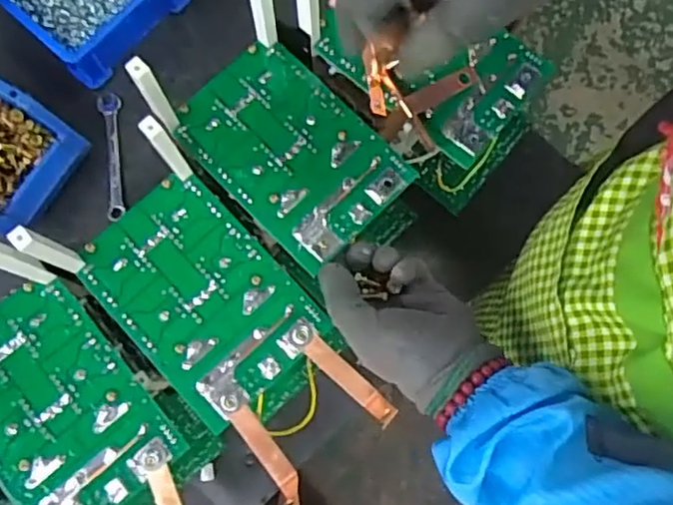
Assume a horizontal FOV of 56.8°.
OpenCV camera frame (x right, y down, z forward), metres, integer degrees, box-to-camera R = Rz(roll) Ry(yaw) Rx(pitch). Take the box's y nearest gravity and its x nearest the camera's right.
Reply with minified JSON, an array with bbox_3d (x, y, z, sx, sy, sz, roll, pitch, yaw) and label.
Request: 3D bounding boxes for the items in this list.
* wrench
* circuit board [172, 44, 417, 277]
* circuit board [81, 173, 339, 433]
[{"bbox_3d":[-0.216,-0.094,0.604,0.020,0.007,0.126,-8,78,-3],"label":"wrench"},{"bbox_3d":[-0.035,-0.078,0.468,0.106,0.006,0.162,-43,82,-9],"label":"circuit board"},{"bbox_3d":[-0.093,0.034,0.443,0.107,0.007,0.164,-44,82,-9],"label":"circuit board"}]

